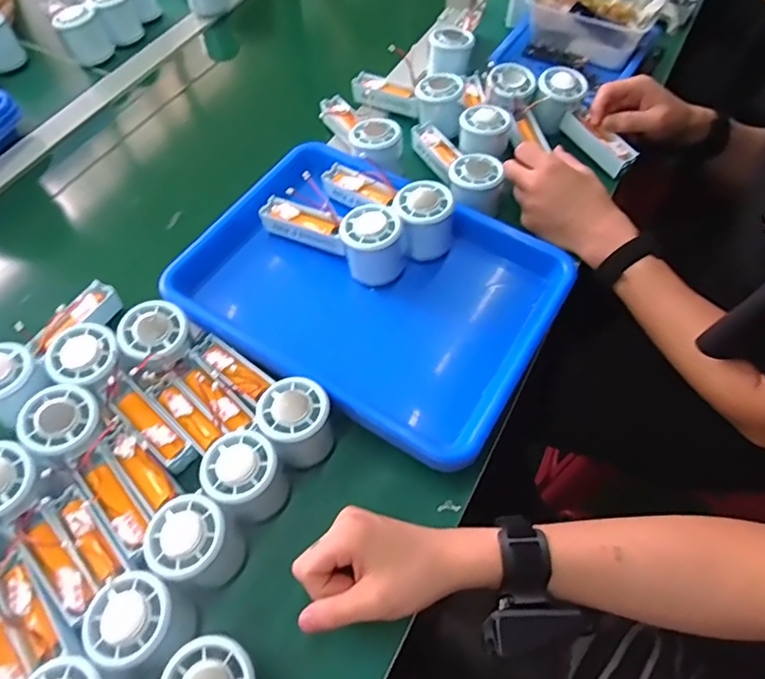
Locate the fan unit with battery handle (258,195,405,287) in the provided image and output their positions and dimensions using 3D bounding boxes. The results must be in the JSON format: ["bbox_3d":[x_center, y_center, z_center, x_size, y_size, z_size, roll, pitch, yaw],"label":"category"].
[{"bbox_3d":[-0.049,-0.112,0.541,0.145,0.059,0.054,30,64,18],"label":"fan unit with battery handle"}]

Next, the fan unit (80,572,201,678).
[{"bbox_3d":[-0.166,0.195,0.377,0.055,0.051,0.056,-1,59,1],"label":"fan unit"}]

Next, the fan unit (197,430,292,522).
[{"bbox_3d":[-0.107,0.110,0.437,0.058,0.058,0.054,-1,59,1],"label":"fan unit"}]

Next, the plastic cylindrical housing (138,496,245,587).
[{"bbox_3d":[-0.138,0.151,0.407,0.057,0.053,0.055,-1,59,1],"label":"plastic cylindrical housing"}]

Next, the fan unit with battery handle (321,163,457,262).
[{"bbox_3d":[0.006,-0.145,0.561,0.148,0.055,0.053,38,67,22],"label":"fan unit with battery handle"}]

